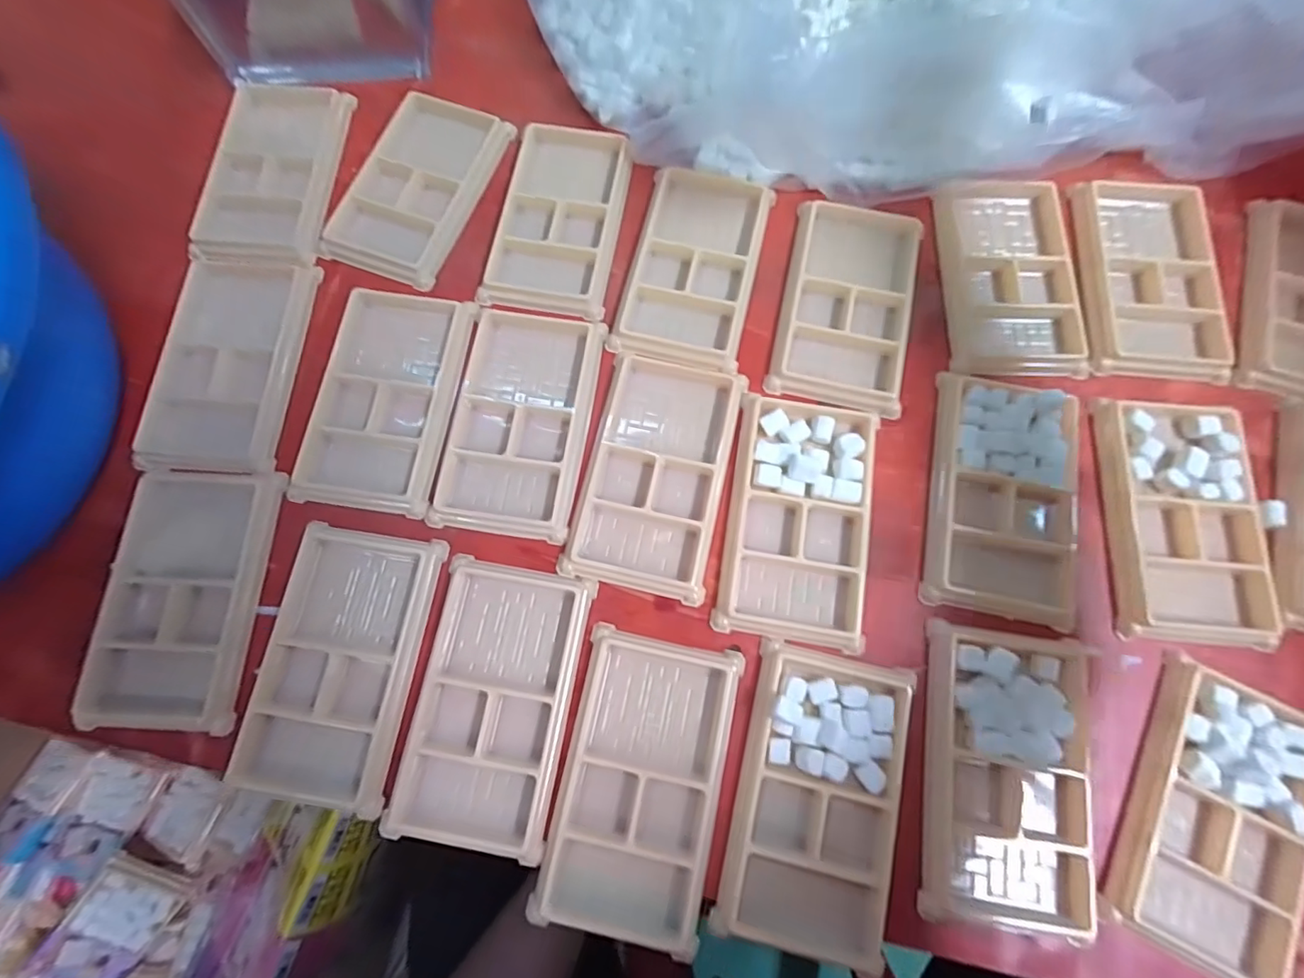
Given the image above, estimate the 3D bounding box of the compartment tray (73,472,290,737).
[{"bbox_3d":[-0.253,0.057,0.302,0.075,0.012,0.135,3,75,2],"label":"compartment tray"}]

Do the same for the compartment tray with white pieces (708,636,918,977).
[{"bbox_3d":[0.082,0.150,0.271,0.076,0.017,0.134,13,76,4],"label":"compartment tray with white pieces"}]

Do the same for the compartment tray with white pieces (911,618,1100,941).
[{"bbox_3d":[0.177,0.139,0.274,0.078,0.016,0.133,9,76,3],"label":"compartment tray with white pieces"}]

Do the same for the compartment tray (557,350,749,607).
[{"bbox_3d":[0.003,-0.011,0.322,0.078,0.014,0.136,13,76,4],"label":"compartment tray"}]

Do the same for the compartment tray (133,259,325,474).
[{"bbox_3d":[-0.253,-0.075,0.334,0.074,0.015,0.130,4,75,2],"label":"compartment tray"}]

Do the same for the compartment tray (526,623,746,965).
[{"bbox_3d":[-0.004,0.145,0.279,0.078,0.011,0.134,11,76,4],"label":"compartment tray"}]

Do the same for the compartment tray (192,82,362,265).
[{"bbox_3d":[-0.255,-0.210,0.375,0.081,0.015,0.143,2,75,2],"label":"compartment tray"}]

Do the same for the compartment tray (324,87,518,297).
[{"bbox_3d":[-0.155,-0.200,0.370,0.076,0.011,0.130,21,77,6],"label":"compartment tray"}]

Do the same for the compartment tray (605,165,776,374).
[{"bbox_3d":[0.027,-0.143,0.355,0.077,0.010,0.135,13,76,4],"label":"compartment tray"}]

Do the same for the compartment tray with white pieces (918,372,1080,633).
[{"bbox_3d":[0.198,0.003,0.312,0.078,0.012,0.132,11,76,4],"label":"compartment tray with white pieces"}]

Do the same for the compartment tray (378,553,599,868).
[{"bbox_3d":[-0.082,0.110,0.292,0.078,0.014,0.136,10,76,4],"label":"compartment tray"}]

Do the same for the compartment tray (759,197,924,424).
[{"bbox_3d":[0.121,-0.114,0.344,0.078,0.010,0.130,13,76,4],"label":"compartment tray"}]

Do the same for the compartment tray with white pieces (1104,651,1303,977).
[{"bbox_3d":[0.273,0.158,0.268,0.071,0.016,0.130,26,77,8],"label":"compartment tray with white pieces"}]

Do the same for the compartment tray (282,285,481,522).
[{"bbox_3d":[-0.156,-0.058,0.335,0.077,0.011,0.140,8,75,3],"label":"compartment tray"}]

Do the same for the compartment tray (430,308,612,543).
[{"bbox_3d":[-0.077,-0.042,0.333,0.079,0.015,0.138,9,76,3],"label":"compartment tray"}]

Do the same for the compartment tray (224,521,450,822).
[{"bbox_3d":[-0.164,0.089,0.296,0.077,0.011,0.134,10,76,4],"label":"compartment tray"}]

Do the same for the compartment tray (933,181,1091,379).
[{"bbox_3d":[0.222,-0.134,0.348,0.077,0.012,0.131,2,75,2],"label":"compartment tray"}]

